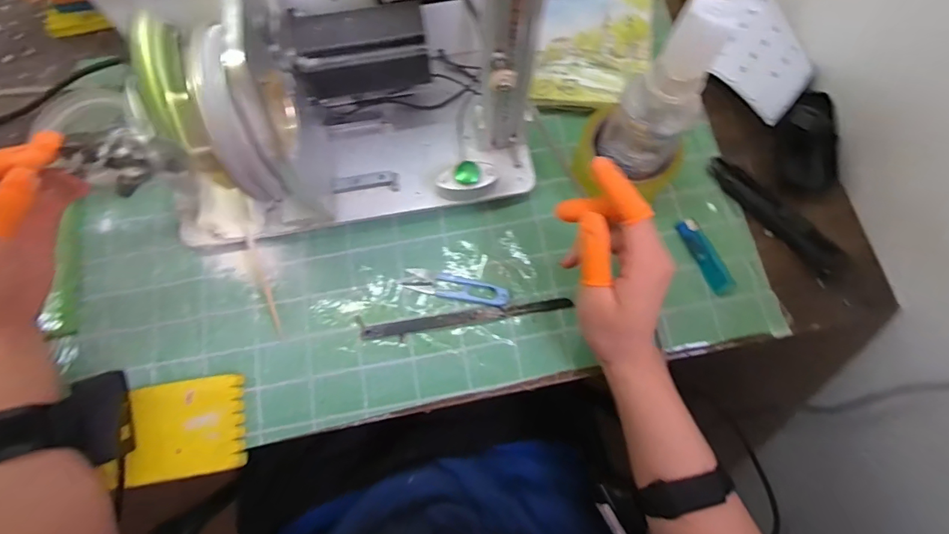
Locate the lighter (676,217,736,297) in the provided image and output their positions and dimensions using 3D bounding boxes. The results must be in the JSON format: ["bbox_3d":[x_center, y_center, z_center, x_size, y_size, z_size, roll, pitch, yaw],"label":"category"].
[{"bbox_3d":[0.226,-0.011,0.448,0.019,0.010,0.081,-21,74,-6],"label":"lighter"}]

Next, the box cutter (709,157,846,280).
[{"bbox_3d":[0.296,-0.053,0.455,0.022,0.019,0.152,-37,77,-10],"label":"box cutter"}]

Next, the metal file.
[{"bbox_3d":[-0.006,0.046,0.436,0.197,0.006,0.014,-9,73,-2],"label":"metal file"}]

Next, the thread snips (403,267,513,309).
[{"bbox_3d":[-0.017,0.019,0.443,0.101,0.009,0.025,11,74,3],"label":"thread snips"}]

